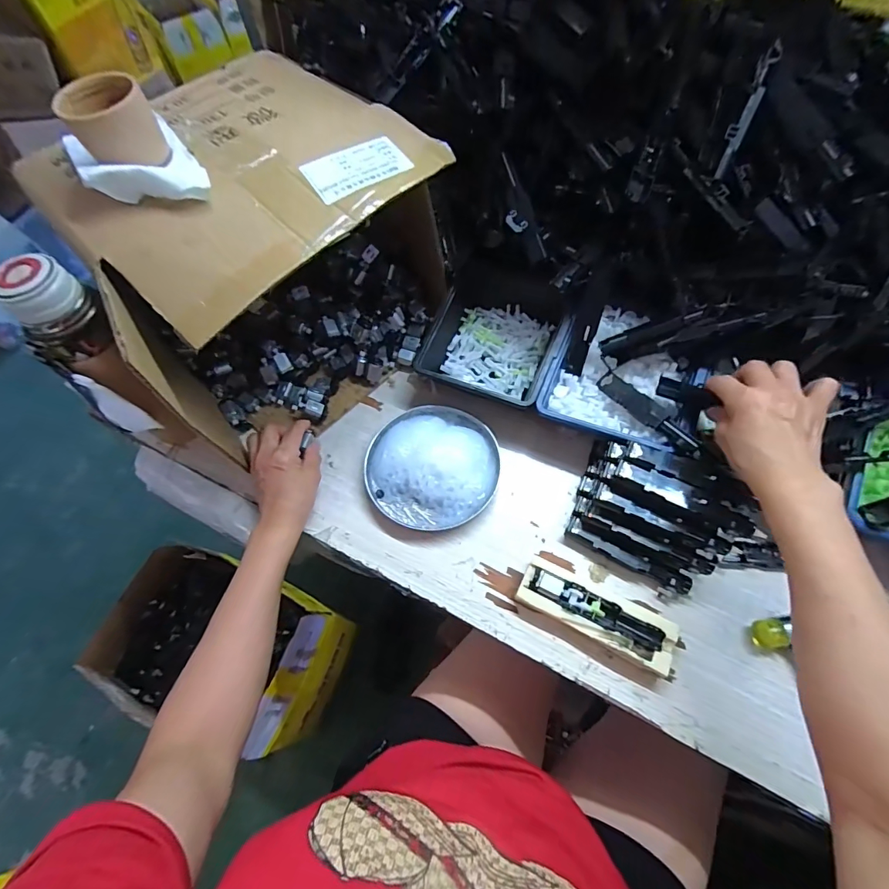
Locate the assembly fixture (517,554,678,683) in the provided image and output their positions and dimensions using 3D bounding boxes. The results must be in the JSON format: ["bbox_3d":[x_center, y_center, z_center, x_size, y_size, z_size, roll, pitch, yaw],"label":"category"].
[{"bbox_3d":[0.138,0.152,0.400,0.137,0.023,0.049,24,68,15],"label":"assembly fixture"}]

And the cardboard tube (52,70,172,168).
[{"bbox_3d":[-0.269,-0.261,0.362,0.061,0.053,0.058,-32,66,-12],"label":"cardboard tube"}]

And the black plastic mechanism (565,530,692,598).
[{"bbox_3d":[0.174,0.115,0.421,0.119,0.018,0.022,21,67,13],"label":"black plastic mechanism"}]

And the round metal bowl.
[{"bbox_3d":[-0.014,0.020,0.483,0.141,0.026,0.140,-1,64,3],"label":"round metal bowl"}]

